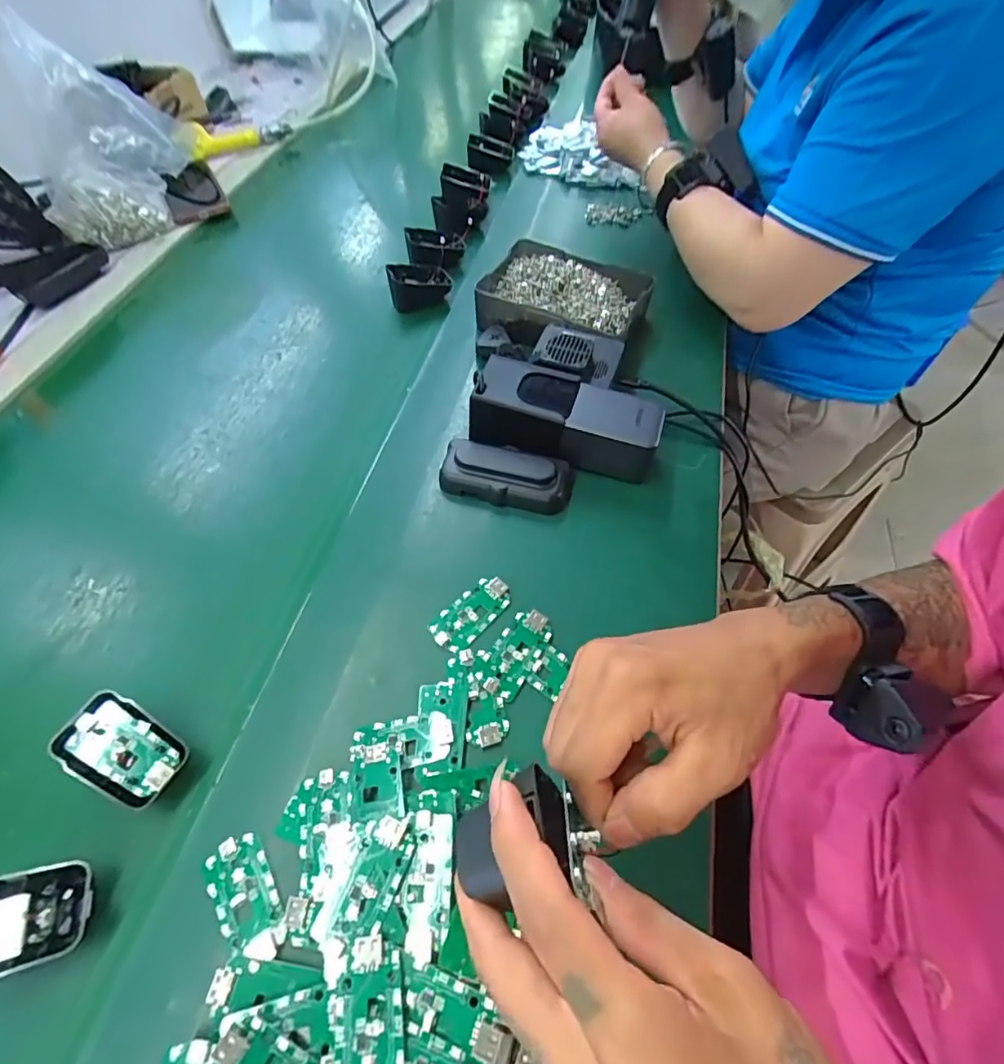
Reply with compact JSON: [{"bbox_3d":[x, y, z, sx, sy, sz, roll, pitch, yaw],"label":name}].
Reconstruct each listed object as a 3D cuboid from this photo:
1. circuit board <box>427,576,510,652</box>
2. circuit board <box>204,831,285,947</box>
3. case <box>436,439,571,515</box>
[{"bbox_3d":[-0.021,0.059,0.386,0.033,0.005,0.063,34,64,23],"label":"circuit board"},{"bbox_3d":[-0.144,0.196,0.293,0.032,0.005,0.050,-35,61,-19],"label":"circuit board"},{"bbox_3d":[0.004,-0.048,0.441,0.107,0.035,0.047,7,56,8],"label":"case"}]

